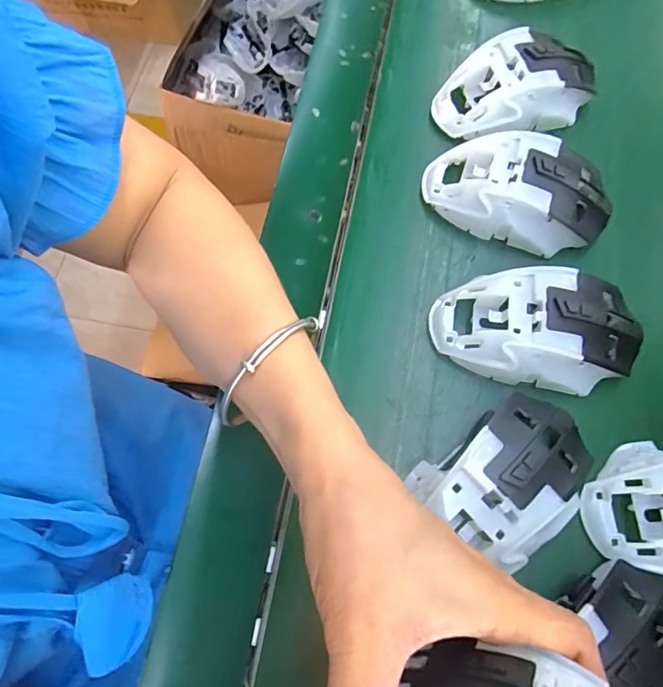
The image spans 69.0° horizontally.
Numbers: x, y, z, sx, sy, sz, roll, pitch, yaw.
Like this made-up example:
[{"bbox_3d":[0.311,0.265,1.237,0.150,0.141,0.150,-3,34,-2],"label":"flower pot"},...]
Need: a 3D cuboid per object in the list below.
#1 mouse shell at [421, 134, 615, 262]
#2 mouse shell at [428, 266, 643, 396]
[{"bbox_3d":[0.119,-0.098,0.311,0.113,0.042,0.061,22,75,8],"label":"mouse shell"},{"bbox_3d":[0.117,-0.008,0.277,0.111,0.036,0.062,5,73,3],"label":"mouse shell"}]

